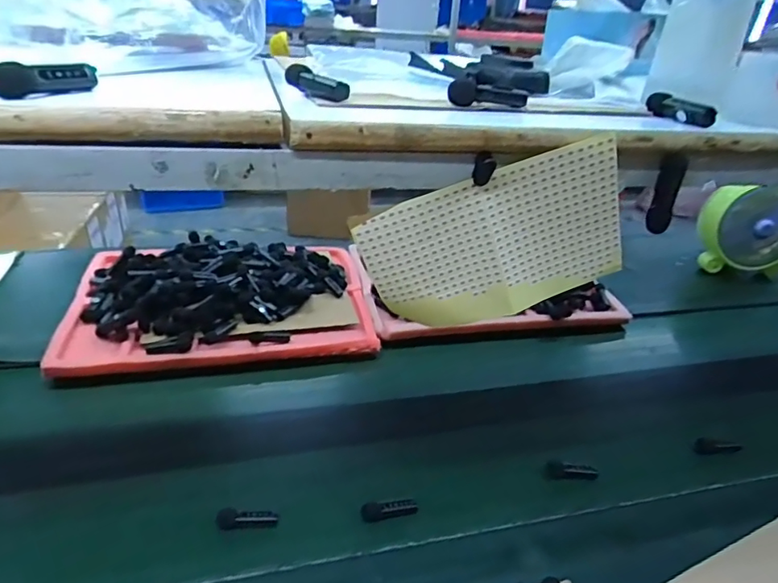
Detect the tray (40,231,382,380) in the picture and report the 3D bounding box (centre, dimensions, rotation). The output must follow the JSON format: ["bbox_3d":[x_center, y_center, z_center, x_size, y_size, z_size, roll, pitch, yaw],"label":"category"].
[{"bbox_3d":[-0.294,0.002,0.935,0.498,0.083,0.336,-4,30,-16],"label":"tray"}]

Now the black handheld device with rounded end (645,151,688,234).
[{"bbox_3d":[0.223,-0.079,0.422,0.020,0.067,0.020,18,31,22],"label":"black handheld device with rounded end"}]

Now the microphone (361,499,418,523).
[{"bbox_3d":[0.001,0.255,0.615,0.064,0.018,0.020,-1,29,-11],"label":"microphone"}]

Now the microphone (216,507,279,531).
[{"bbox_3d":[-0.157,0.253,0.586,0.064,0.017,0.019,-2,29,-13],"label":"microphone"}]

